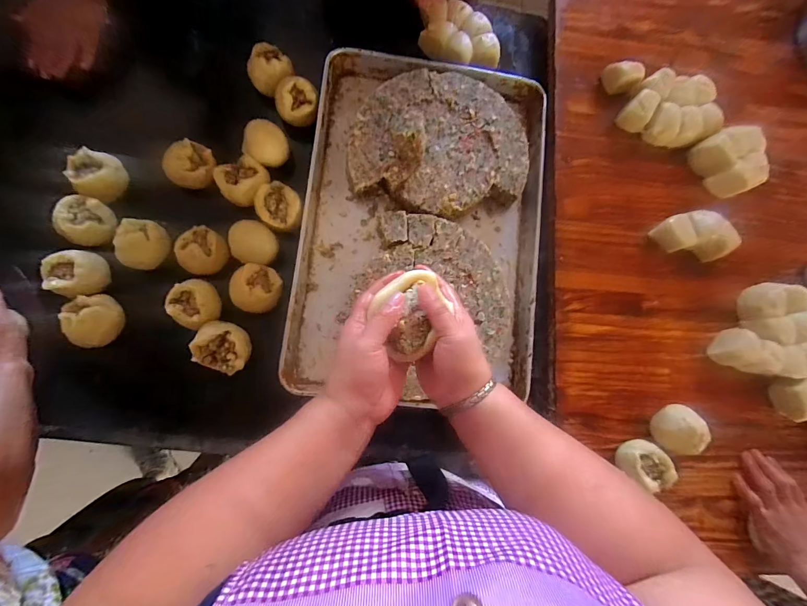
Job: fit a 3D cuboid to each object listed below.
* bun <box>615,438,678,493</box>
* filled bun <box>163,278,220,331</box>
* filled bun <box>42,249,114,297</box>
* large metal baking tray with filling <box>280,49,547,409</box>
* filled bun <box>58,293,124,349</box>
[{"bbox_3d":[0.370,0.248,0.549,0.061,0.067,0.064,23,80,-1],"label":"bun"},{"bbox_3d":[-0.329,0.003,0.567,0.071,0.059,0.070,1,81,-5],"label":"filled bun"},{"bbox_3d":[-0.510,-0.043,0.548,0.072,0.045,0.068,1,81,-5],"label":"filled bun"},{"bbox_3d":[0.037,-0.145,0.604,0.404,0.079,0.581,6,81,-4],"label":"large metal baking tray with filling"},{"bbox_3d":[-0.482,0.028,0.553,0.070,0.058,0.082,8,81,-3],"label":"filled bun"}]

